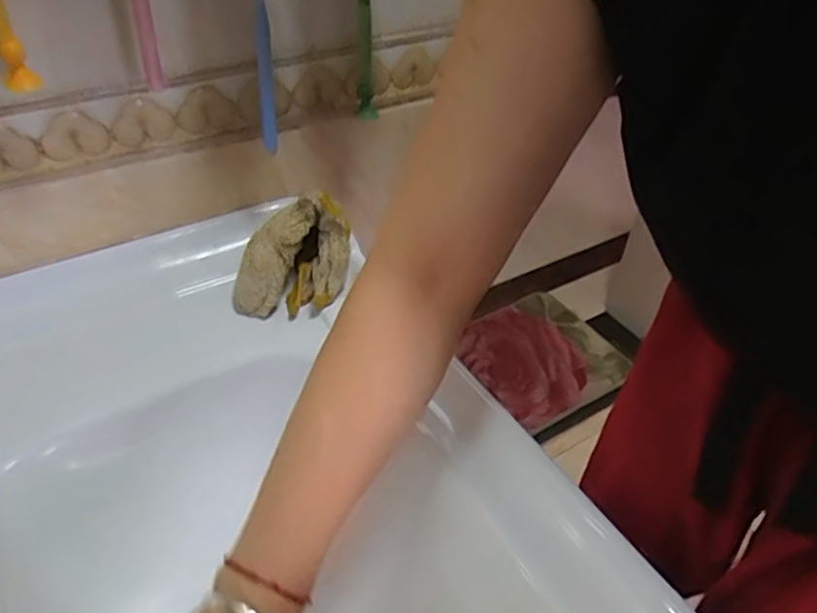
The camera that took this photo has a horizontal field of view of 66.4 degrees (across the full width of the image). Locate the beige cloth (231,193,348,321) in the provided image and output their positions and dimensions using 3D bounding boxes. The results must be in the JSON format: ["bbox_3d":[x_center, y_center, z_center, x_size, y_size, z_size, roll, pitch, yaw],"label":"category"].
[{"bbox_3d":[-0.107,-0.051,0.555,0.105,0.087,0.072,-7,43,-11],"label":"beige cloth"}]

